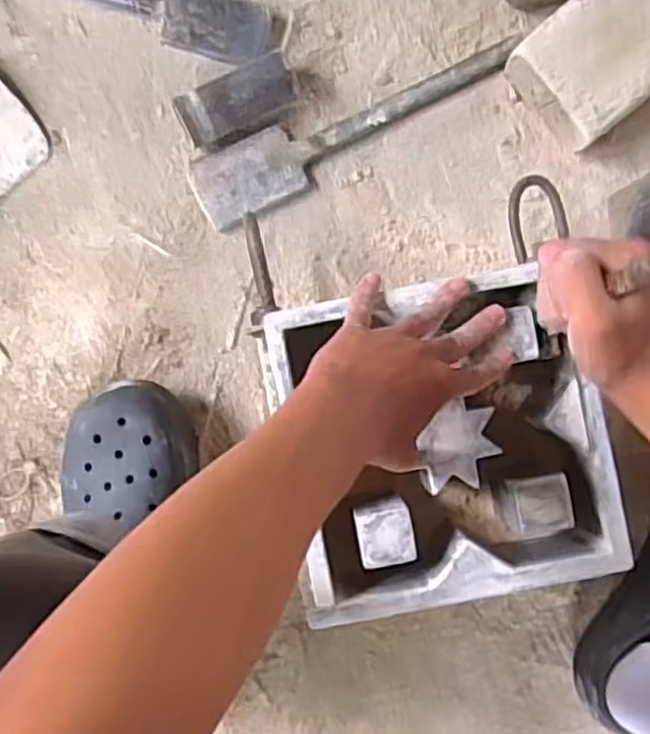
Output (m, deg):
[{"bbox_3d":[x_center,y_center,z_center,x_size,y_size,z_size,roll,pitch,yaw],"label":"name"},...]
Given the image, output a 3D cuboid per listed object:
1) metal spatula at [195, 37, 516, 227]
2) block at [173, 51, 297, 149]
[{"bbox_3d":[0.033,-0.214,0.643,0.313,0.013,0.066,-24,89,-4],"label":"metal spatula"},{"bbox_3d":[-0.075,-0.229,0.629,0.103,0.043,0.042,-23,88,0],"label":"block"}]

